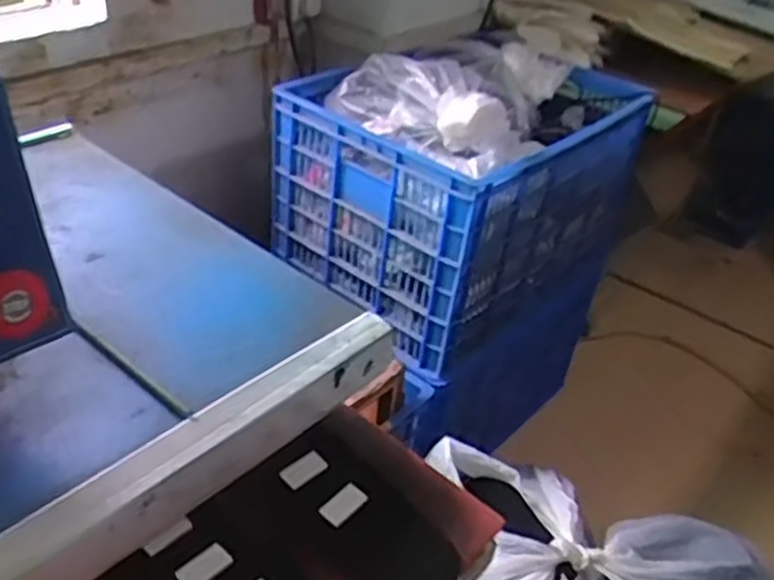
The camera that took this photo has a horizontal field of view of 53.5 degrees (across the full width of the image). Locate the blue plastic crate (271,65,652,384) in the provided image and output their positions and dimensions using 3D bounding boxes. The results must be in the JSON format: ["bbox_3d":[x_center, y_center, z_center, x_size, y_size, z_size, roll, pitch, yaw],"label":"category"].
[{"bbox_3d":[0.155,-0.183,1.558,0.617,0.426,0.445,-26,45,-38],"label":"blue plastic crate"}]

